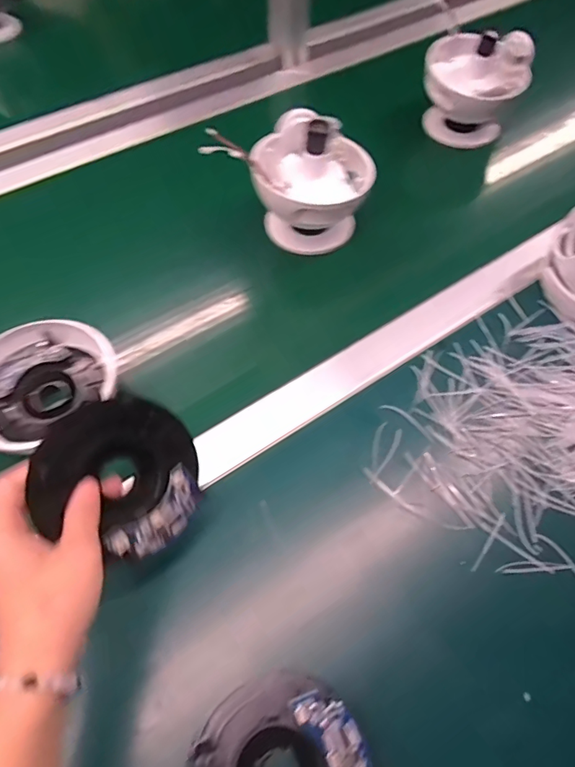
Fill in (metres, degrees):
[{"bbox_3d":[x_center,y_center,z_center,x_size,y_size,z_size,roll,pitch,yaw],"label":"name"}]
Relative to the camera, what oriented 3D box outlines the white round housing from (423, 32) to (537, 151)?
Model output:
[{"bbox_3d":[0.226,-0.358,0.589,0.123,0.110,0.092,17,61,10],"label":"white round housing"}]

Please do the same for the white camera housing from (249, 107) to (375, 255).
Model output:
[{"bbox_3d":[0.022,-0.205,0.492,0.121,0.111,0.111,5,61,1],"label":"white camera housing"}]

